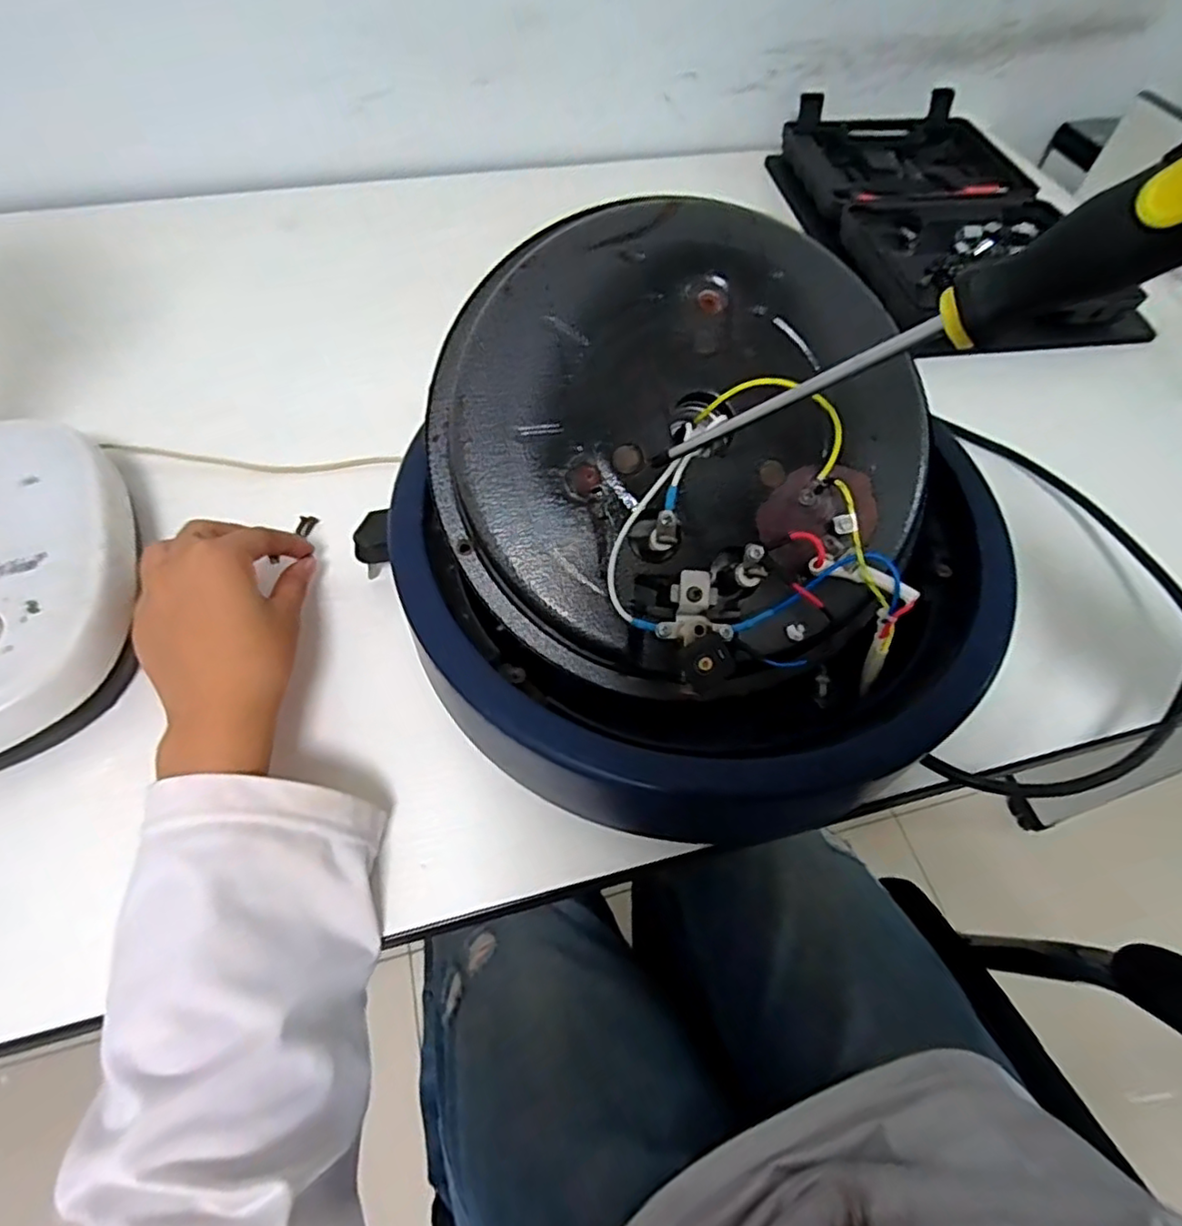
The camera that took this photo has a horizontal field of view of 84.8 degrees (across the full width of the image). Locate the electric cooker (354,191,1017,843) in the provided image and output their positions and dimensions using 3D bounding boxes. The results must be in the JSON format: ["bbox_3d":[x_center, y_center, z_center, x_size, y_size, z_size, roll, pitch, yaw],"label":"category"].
[{"bbox_3d":[0.050,-0.040,0.315,0.270,0.150,0.270,2,57,-3],"label":"electric cooker"}]

